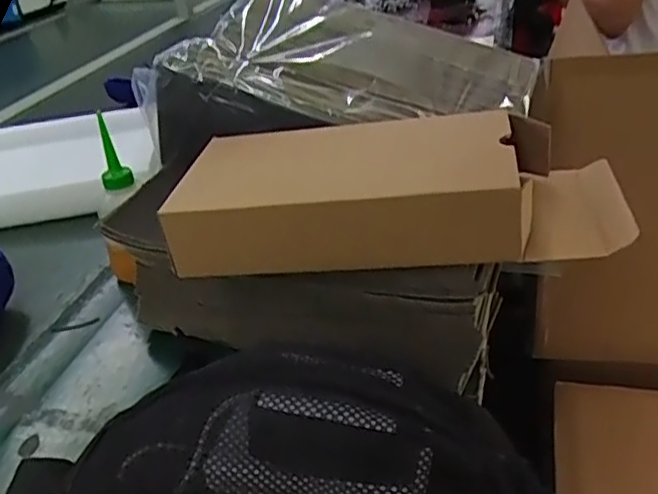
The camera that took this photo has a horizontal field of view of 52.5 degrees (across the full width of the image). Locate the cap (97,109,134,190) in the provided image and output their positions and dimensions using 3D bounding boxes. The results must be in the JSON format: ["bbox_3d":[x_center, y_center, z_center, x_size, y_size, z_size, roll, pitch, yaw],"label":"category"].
[{"bbox_3d":[-0.210,-0.092,0.643,0.024,0.075,0.019,17,38,34],"label":"cap"}]

